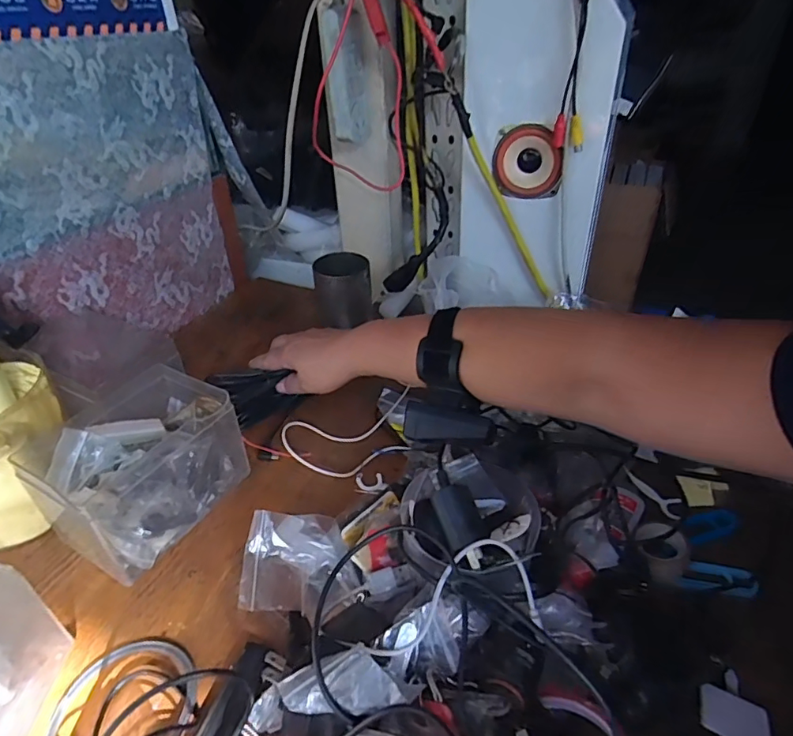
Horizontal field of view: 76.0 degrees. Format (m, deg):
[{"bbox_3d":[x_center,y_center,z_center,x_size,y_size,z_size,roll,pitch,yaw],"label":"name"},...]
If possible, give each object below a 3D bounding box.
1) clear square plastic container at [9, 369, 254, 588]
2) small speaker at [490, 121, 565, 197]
[{"bbox_3d":[-0.216,0.078,0.426,0.122,0.090,0.140,17,39,25],"label":"clear square plastic container"},{"bbox_3d":[0.144,-0.226,0.554,0.075,0.074,0.028,18,40,27],"label":"small speaker"}]

